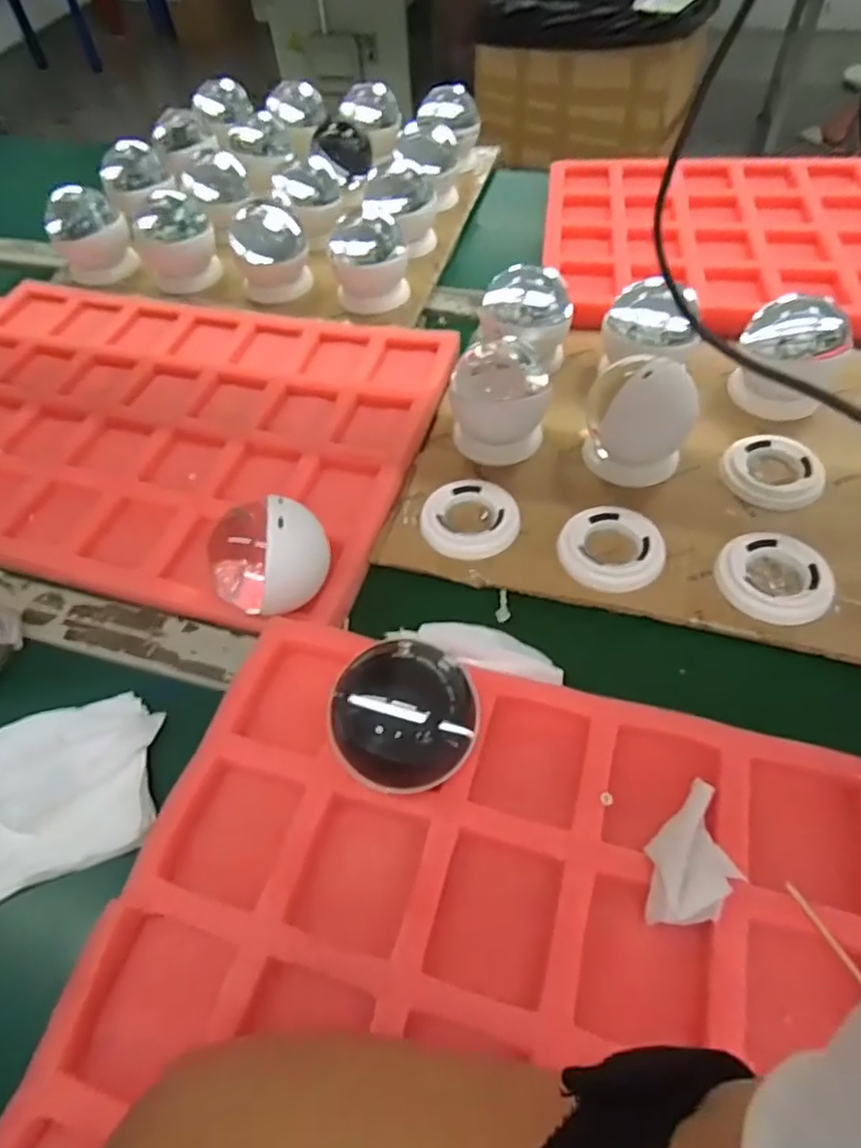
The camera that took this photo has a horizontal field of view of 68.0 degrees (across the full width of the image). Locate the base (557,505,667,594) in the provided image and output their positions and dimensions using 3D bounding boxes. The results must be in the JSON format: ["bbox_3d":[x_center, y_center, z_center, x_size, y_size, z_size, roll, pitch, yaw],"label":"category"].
[{"bbox_3d":[0.126,-0.019,0.448,0.070,0.012,0.069,-2,53,3],"label":"base"}]

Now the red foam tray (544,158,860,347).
[{"bbox_3d":[0.366,-0.347,0.656,0.485,0.033,0.354,5,54,8],"label":"red foam tray"}]

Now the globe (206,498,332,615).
[{"bbox_3d":[-0.105,-0.013,0.413,0.062,0.064,0.063,-2,53,3],"label":"globe"}]

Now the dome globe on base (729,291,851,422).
[{"bbox_3d":[0.278,-0.166,0.494,0.076,0.071,0.066,23,58,20],"label":"dome globe on base"}]

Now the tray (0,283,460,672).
[{"bbox_3d":[-0.249,-0.135,0.549,0.487,0.026,0.348,15,56,15],"label":"tray"}]

